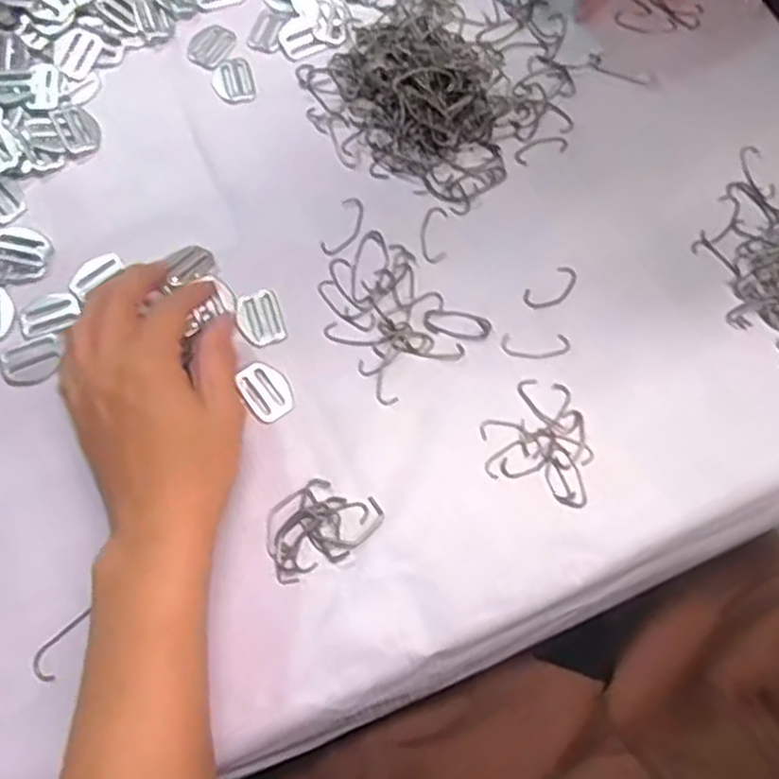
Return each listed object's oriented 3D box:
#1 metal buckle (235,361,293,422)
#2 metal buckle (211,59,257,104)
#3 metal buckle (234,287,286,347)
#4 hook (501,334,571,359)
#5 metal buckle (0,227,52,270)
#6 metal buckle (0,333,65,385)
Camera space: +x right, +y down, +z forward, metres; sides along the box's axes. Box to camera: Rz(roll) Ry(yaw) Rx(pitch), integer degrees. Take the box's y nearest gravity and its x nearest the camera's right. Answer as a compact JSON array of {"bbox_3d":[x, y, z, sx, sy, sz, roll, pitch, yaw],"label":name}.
[{"bbox_3d":[-0.066,0.000,0.401,0.025,0.004,0.033,-34,74,-12],"label":"metal buckle"},{"bbox_3d":[-0.099,-0.195,0.474,0.026,0.004,0.034,-17,72,-7],"label":"metal buckle"},{"bbox_3d":[-0.071,-0.040,0.416,0.023,0.004,0.033,-23,72,-9],"label":"metal buckle"},{"bbox_3d":[0.081,-0.024,0.413,0.038,0.004,0.014,0,70,-1],"label":"hook"},{"bbox_3d":[-0.212,-0.082,0.429,0.035,0.005,0.023,15,71,4],"label":"metal buckle"},{"bbox_3d":[-0.193,-0.015,0.405,0.032,0.004,0.026,-22,72,-9],"label":"metal buckle"}]

